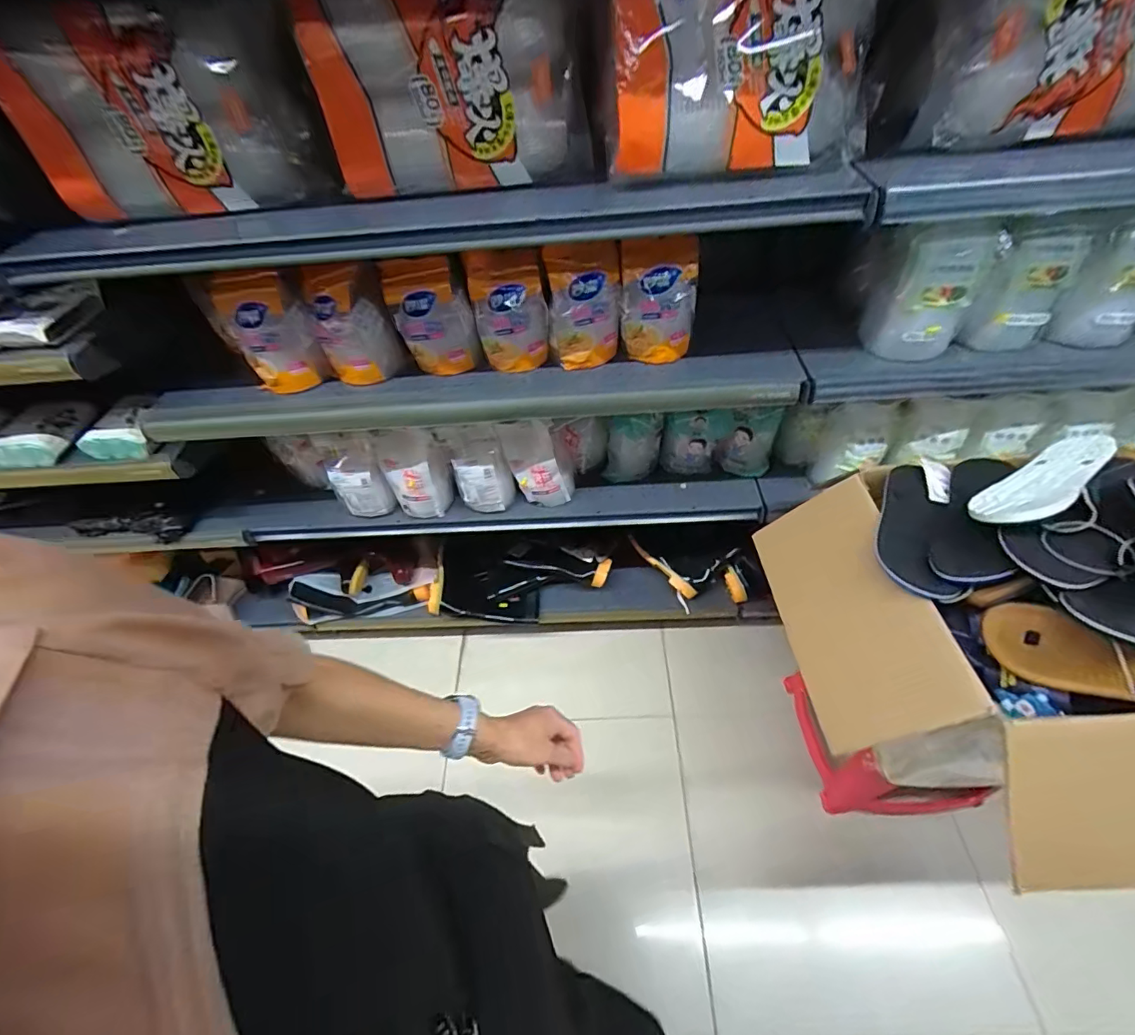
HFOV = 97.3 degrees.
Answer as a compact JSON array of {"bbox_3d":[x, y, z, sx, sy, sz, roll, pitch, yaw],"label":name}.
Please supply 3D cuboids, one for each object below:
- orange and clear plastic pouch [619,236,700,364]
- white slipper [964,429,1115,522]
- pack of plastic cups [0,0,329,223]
[{"bbox_3d":[0.151,-0.358,0.838,0.123,0.193,0.042,5,52,10],"label":"orange and clear plastic pouch"},{"bbox_3d":[0.628,-0.049,0.660,0.249,0.026,0.091,-29,14,-24],"label":"white slipper"},{"bbox_3d":[-0.577,-0.600,0.741,0.387,0.211,0.170,-3,52,4],"label":"pack of plastic cups"}]

